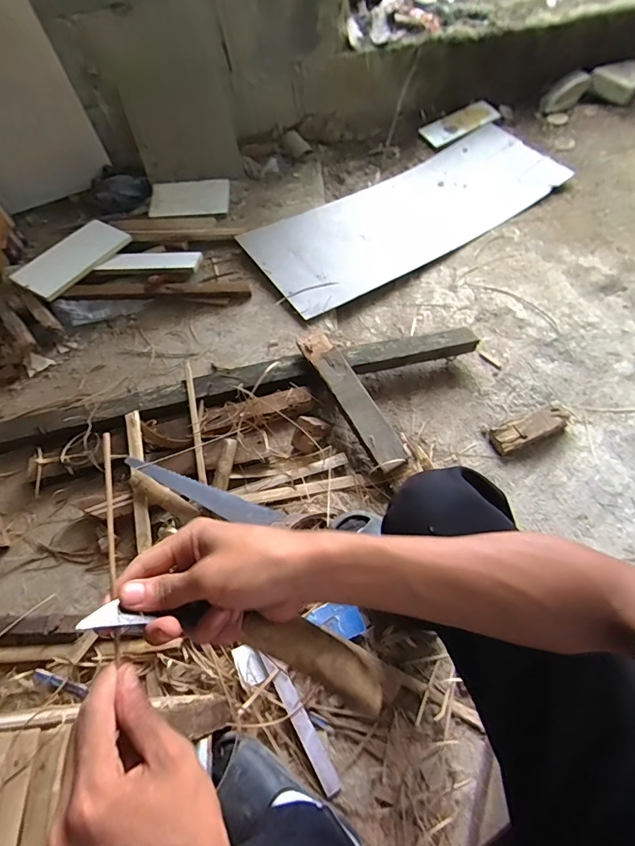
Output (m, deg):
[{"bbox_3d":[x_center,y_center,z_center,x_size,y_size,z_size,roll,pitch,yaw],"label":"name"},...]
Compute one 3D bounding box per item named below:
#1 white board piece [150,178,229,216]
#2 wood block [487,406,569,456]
[{"bbox_3d":[-0.392,-0.692,1.341,0.240,0.011,0.123,0,75,4],"label":"white board piece"},{"bbox_3d":[0.470,0.014,0.956,0.189,0.050,0.071,-16,65,-7],"label":"wood block"}]

